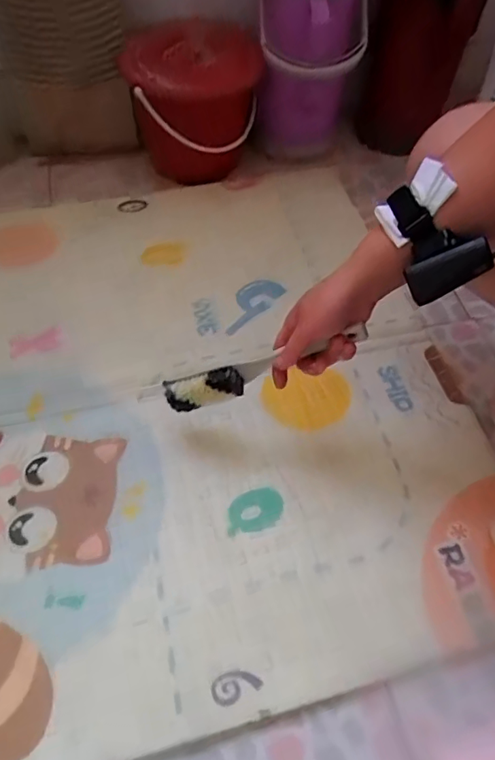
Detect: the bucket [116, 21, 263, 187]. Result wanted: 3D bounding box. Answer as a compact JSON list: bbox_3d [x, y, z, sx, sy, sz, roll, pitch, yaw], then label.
[{"bbox_3d":[-0.089,-0.457,0.859,0.214,0.195,0.196,-6,58,-6],"label":"bucket"}]

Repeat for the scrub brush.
[{"bbox_3d":[0.016,-0.011,0.559,0.234,0.038,0.032,-19,57,15],"label":"scrub brush"}]

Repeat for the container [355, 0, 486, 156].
[{"bbox_3d":[0.272,-0.537,0.812,0.131,0.370,0.132,29,60,15],"label":"container"}]

